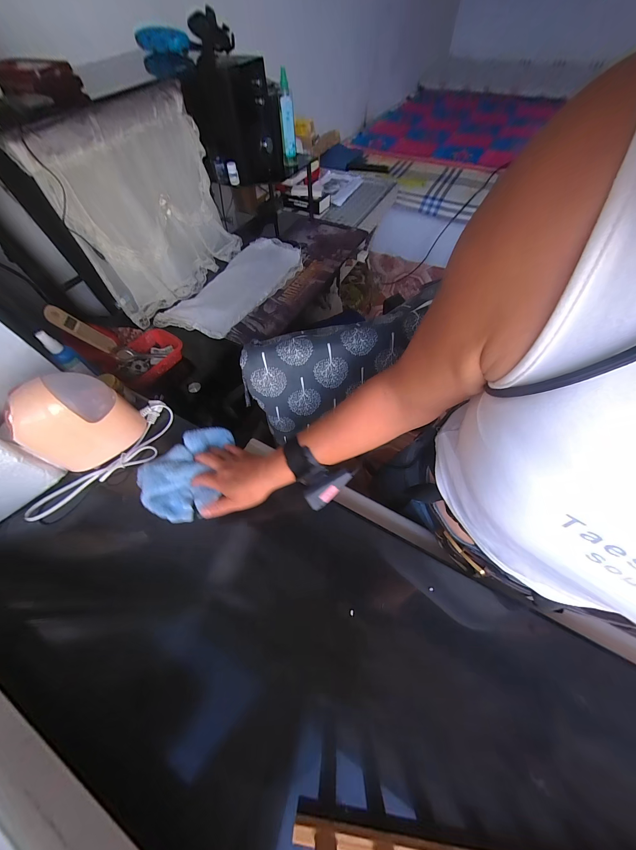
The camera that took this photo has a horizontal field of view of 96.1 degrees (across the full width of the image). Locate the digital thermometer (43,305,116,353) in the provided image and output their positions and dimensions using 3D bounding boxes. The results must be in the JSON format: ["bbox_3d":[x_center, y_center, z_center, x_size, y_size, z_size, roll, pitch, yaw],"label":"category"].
[{"bbox_3d":[-0.589,-0.235,0.712,0.014,0.144,0.041,26,84,52],"label":"digital thermometer"}]

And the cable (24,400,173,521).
[{"bbox_3d":[-0.338,0.063,0.471,0.082,0.024,0.253,29,64,20],"label":"cable"}]

